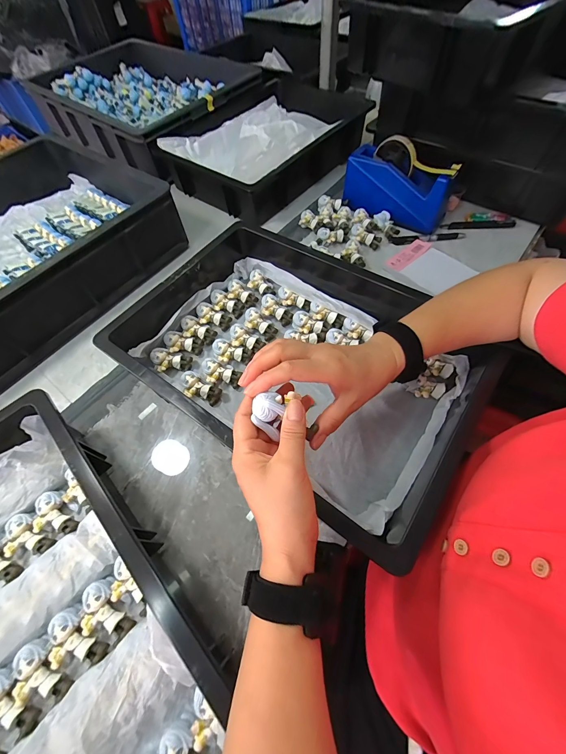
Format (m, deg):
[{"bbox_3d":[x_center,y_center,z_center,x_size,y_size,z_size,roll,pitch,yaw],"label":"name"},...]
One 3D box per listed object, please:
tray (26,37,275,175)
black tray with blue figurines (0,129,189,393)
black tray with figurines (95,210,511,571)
[{"bbox_3d":[-0.356,-0.728,0.792,0.567,0.126,0.356,32,67,20],"label":"tray"},{"bbox_3d":[-0.524,-0.185,0.528,0.420,0.129,0.570,31,67,19],"label":"black tray with blue figurines"},{"bbox_3d":[0.009,-0.054,0.433,0.504,0.086,0.339,31,67,19],"label":"black tray with figurines"}]

